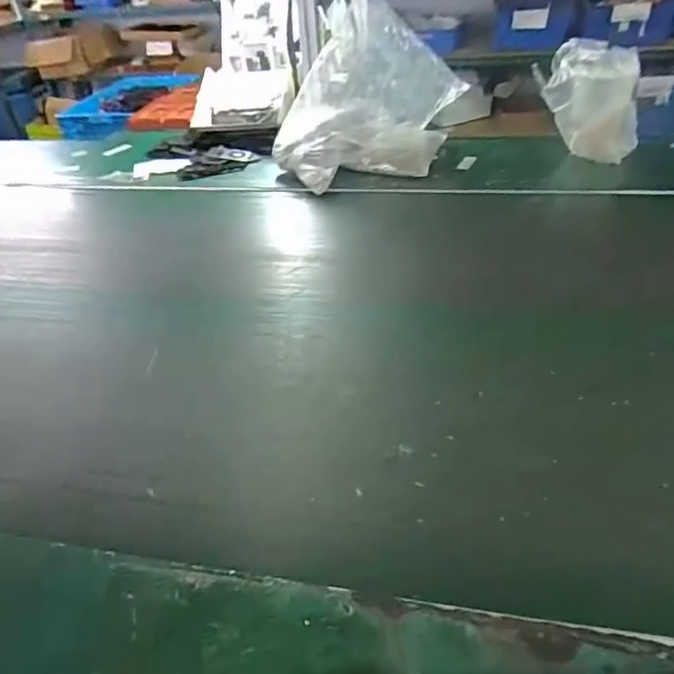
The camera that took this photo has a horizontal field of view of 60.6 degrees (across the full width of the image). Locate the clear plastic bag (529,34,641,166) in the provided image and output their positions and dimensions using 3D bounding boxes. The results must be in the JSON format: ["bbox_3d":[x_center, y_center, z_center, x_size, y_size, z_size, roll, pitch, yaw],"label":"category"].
[{"bbox_3d":[0.461,-0.421,1.072,0.199,0.217,0.086,12,40,22],"label":"clear plastic bag"}]

